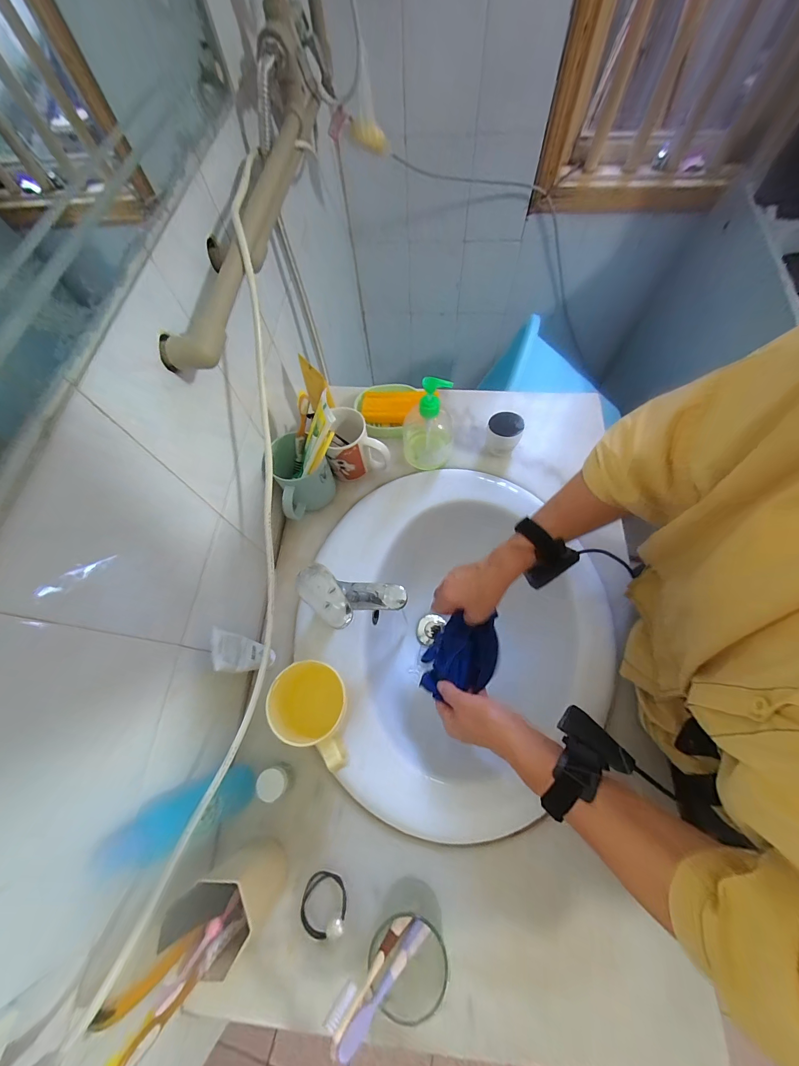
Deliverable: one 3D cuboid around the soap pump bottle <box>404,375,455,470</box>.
[{"bbox_3d":[0.045,-0.184,0.575,0.079,0.160,0.075,2,67,4],"label":"soap pump bottle"}]

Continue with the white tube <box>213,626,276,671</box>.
[{"bbox_3d":[-0.191,0.154,0.453,0.020,0.148,0.045,-16,67,-4],"label":"white tube"}]

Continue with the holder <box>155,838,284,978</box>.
[{"bbox_3d":[-0.173,0.376,0.369,0.076,0.121,0.065,28,71,14],"label":"holder"}]

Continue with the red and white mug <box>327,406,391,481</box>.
[{"bbox_3d":[-0.069,-0.150,0.599,0.095,0.088,0.079,-7,66,0],"label":"red and white mug"}]

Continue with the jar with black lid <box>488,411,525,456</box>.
[{"bbox_3d":[0.177,-0.166,0.614,0.054,0.078,0.052,-1,66,3],"label":"jar with black lid"}]

